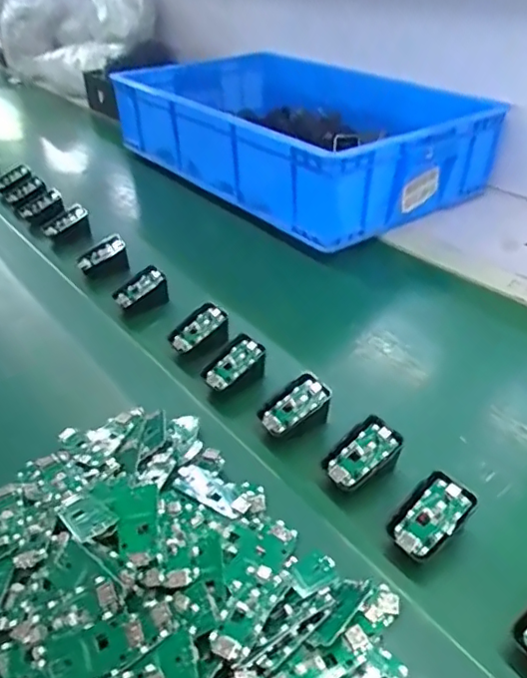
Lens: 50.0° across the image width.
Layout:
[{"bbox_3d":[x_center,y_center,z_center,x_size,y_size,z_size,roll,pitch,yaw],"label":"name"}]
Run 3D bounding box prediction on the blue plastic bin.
[{"bbox_3d":[0.021,-0.376,1.028,0.363,0.135,0.637,-25,42,-26],"label":"blue plastic bin"}]

